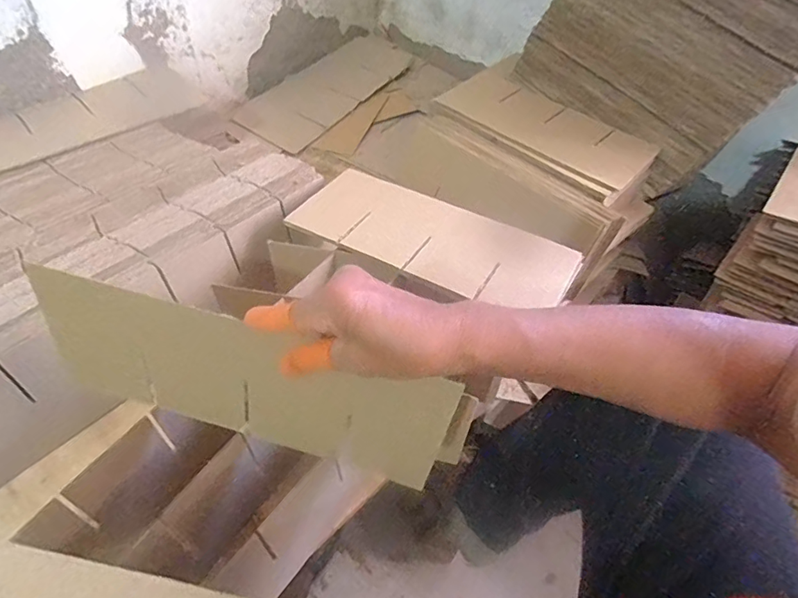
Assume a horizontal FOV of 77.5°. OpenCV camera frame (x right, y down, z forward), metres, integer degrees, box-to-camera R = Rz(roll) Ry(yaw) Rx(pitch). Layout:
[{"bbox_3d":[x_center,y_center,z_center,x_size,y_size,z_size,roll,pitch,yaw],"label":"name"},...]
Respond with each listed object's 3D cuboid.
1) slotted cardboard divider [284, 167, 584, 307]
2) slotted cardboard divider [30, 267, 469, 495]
[{"bbox_3d":[0.037,-0.076,0.575,0.320,0.008,0.141,24,50,20],"label":"slotted cardboard divider"},{"bbox_3d":[-0.120,0.062,0.381,0.312,0.139,0.010,15,41,4],"label":"slotted cardboard divider"}]

